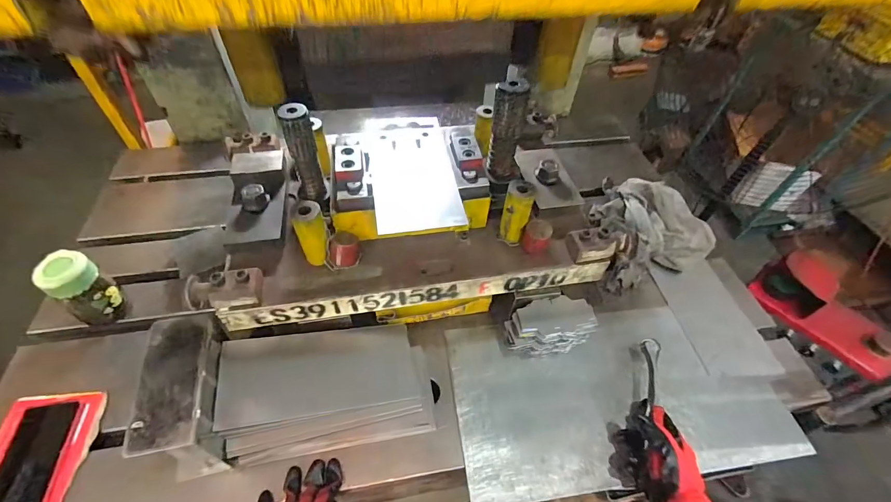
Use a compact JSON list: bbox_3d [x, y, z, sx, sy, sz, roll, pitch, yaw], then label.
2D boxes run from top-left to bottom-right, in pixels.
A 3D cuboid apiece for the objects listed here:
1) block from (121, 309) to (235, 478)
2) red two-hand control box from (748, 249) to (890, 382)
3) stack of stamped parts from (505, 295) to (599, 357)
[{"bbox_3d":[-0.326,0.187,0.512,0.070,0.135,0.166,-8,52,-11],"label":"block"},{"bbox_3d":[0.993,0.220,0.887,0.103,0.130,0.552,-28,57,-24],"label":"red two-hand control box"},{"bbox_3d":[0.164,0.126,0.636,0.131,0.079,0.071,-5,51,-8],"label":"stack of stamped parts"}]

